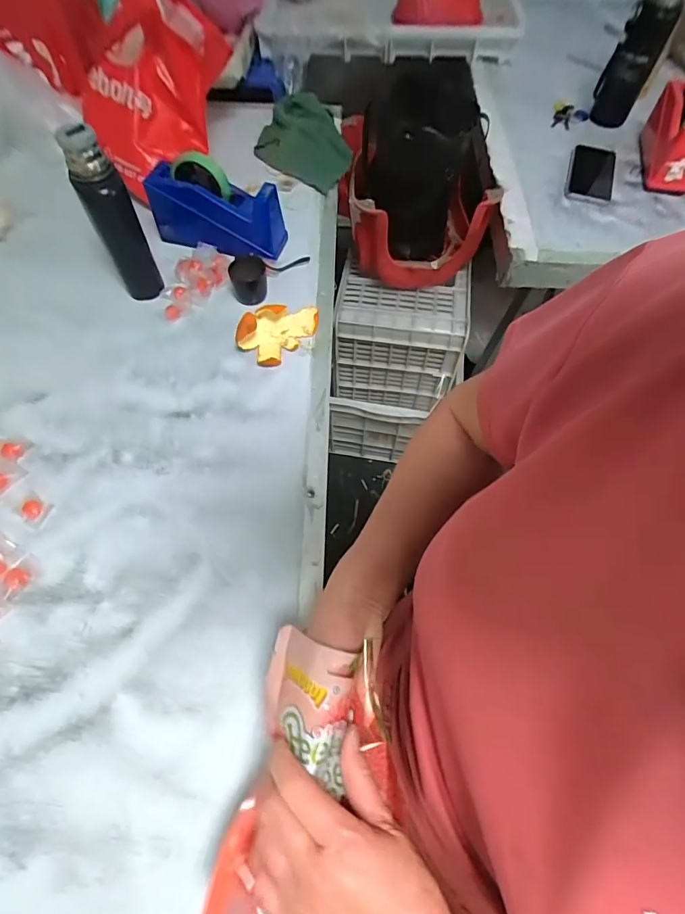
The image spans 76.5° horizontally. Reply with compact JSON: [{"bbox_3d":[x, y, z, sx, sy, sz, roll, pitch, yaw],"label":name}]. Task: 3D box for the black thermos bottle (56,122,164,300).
[{"bbox_3d":[-0.299,-0.306,0.577,0.056,0.208,0.051,-22,65,-15],"label":"black thermos bottle"}]

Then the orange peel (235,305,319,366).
[{"bbox_3d":[-0.086,-0.184,0.606,0.066,0.044,0.121,37,65,16],"label":"orange peel"}]

